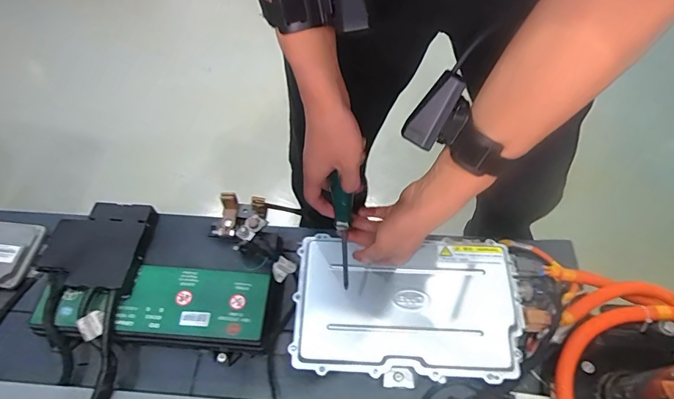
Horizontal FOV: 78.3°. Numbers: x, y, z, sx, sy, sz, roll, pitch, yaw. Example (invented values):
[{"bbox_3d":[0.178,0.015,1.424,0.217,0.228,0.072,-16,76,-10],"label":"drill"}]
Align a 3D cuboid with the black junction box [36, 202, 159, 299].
[{"bbox_3d":[-0.383,0.074,0.669,0.145,0.043,0.145,6,59,4],"label":"black junction box"}]

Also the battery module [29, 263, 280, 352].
[{"bbox_3d":[-0.278,0.162,0.645,0.357,0.037,0.120,4,59,3],"label":"battery module"}]

